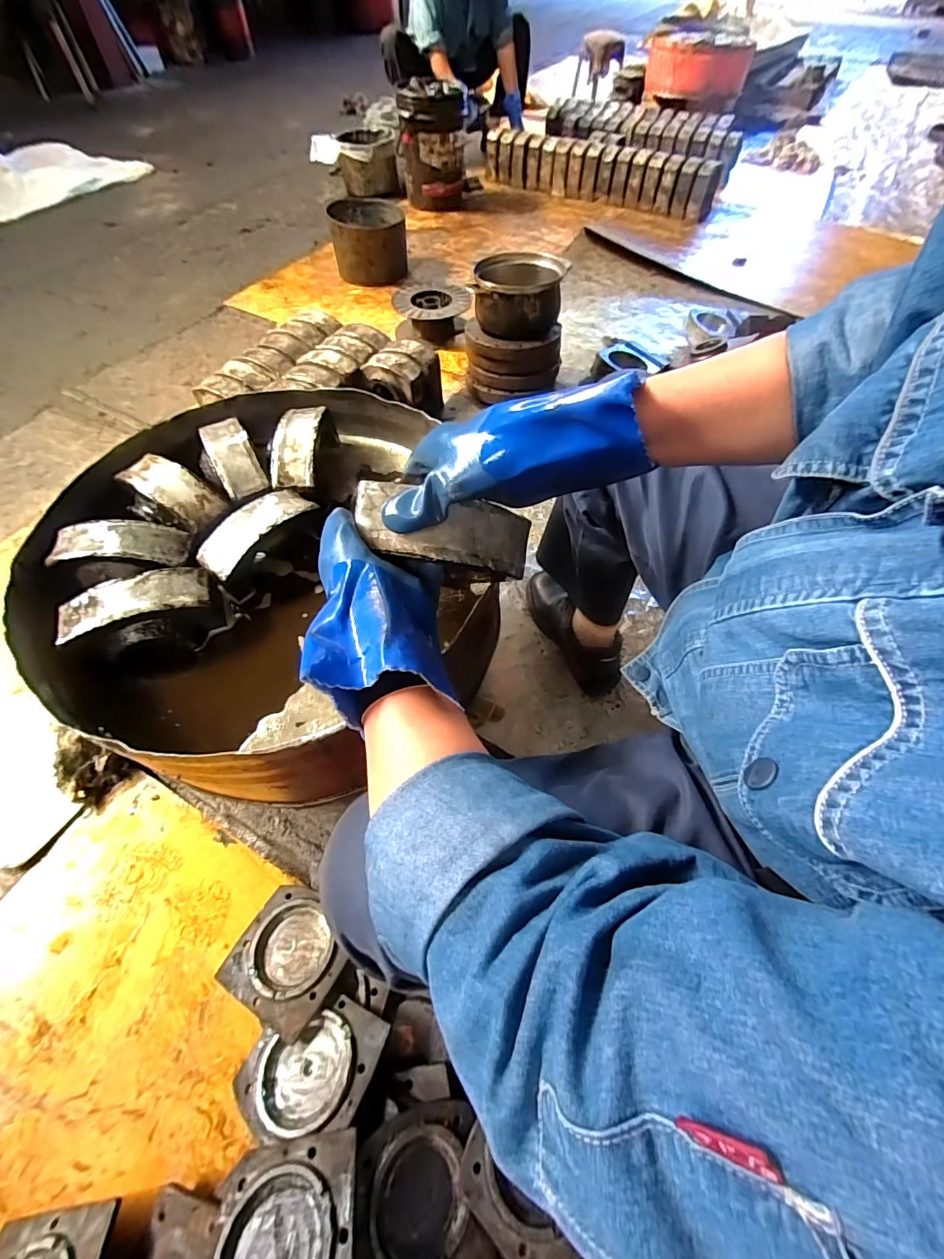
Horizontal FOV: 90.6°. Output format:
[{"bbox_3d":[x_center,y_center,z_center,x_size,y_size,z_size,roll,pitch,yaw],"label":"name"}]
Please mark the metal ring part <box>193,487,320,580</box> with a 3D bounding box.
[{"bbox_3d":[-0.283,-0.135,0.613,0.057,0.031,0.159,34,64,18],"label":"metal ring part"}]

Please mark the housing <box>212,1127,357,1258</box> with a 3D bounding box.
[{"bbox_3d":[-0.208,0.694,0.518,0.160,0.040,0.172,-13,45,-3],"label":"housing"}]

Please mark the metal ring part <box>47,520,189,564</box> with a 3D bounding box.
[{"bbox_3d":[-0.449,-0.110,0.594,0.156,0.031,0.060,-2,58,-2],"label":"metal ring part"}]

